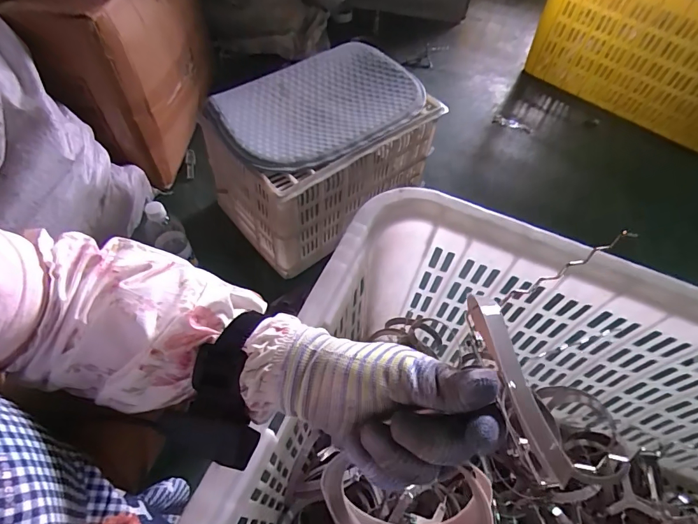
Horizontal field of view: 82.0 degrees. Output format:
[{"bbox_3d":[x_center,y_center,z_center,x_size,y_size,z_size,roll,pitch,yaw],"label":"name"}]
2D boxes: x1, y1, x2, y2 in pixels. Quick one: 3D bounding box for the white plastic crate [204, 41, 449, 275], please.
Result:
[{"bbox_3d":[-0.067,-0.288,1.017,0.514,0.265,0.383,-32,65,-22],"label":"white plastic crate"}]

